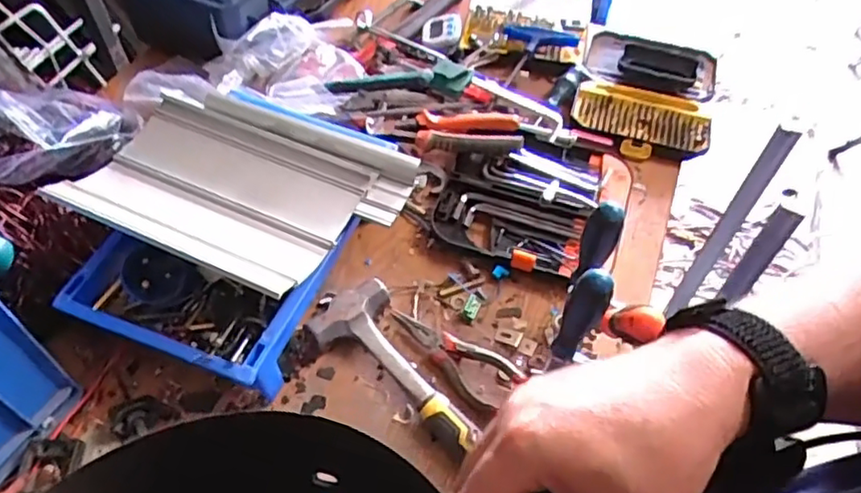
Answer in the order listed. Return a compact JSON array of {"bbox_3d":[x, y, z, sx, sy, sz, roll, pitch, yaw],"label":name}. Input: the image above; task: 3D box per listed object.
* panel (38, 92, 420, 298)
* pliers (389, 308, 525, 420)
[{"bbox_3d":[-0.182,-0.062,0.615,0.290,0.049,0.223,17,53,13],"label":"panel"},{"bbox_3d":[0.022,0.103,0.639,0.062,0.015,0.148,-36,59,-25],"label":"pliers"}]

